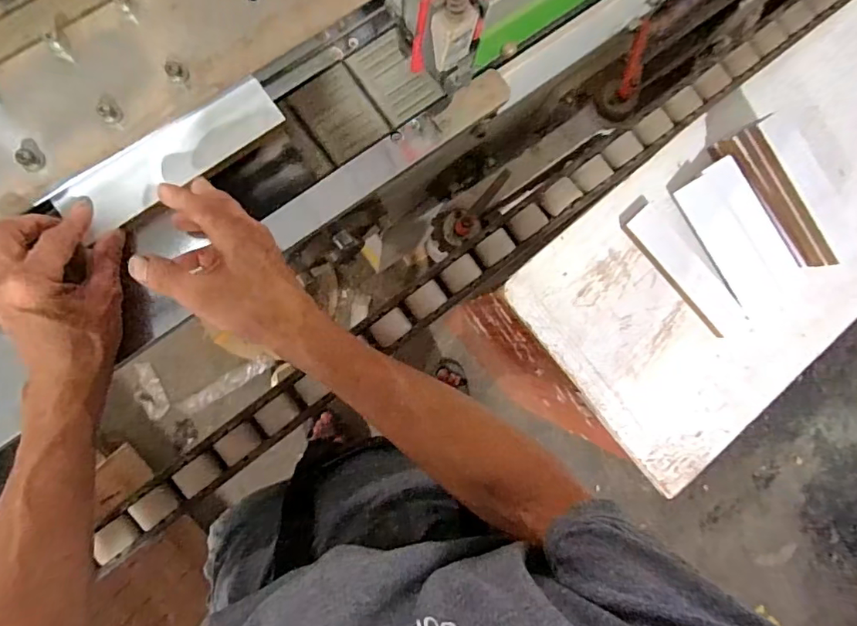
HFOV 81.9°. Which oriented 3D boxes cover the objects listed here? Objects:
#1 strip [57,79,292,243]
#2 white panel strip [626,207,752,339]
[{"bbox_3d":[-0.210,-0.129,0.408,0.184,0.009,0.045,-35,91,-7],"label":"strip"},{"bbox_3d":[0.331,-0.053,0.635,0.050,0.012,0.194,-43,93,-8],"label":"white panel strip"}]

